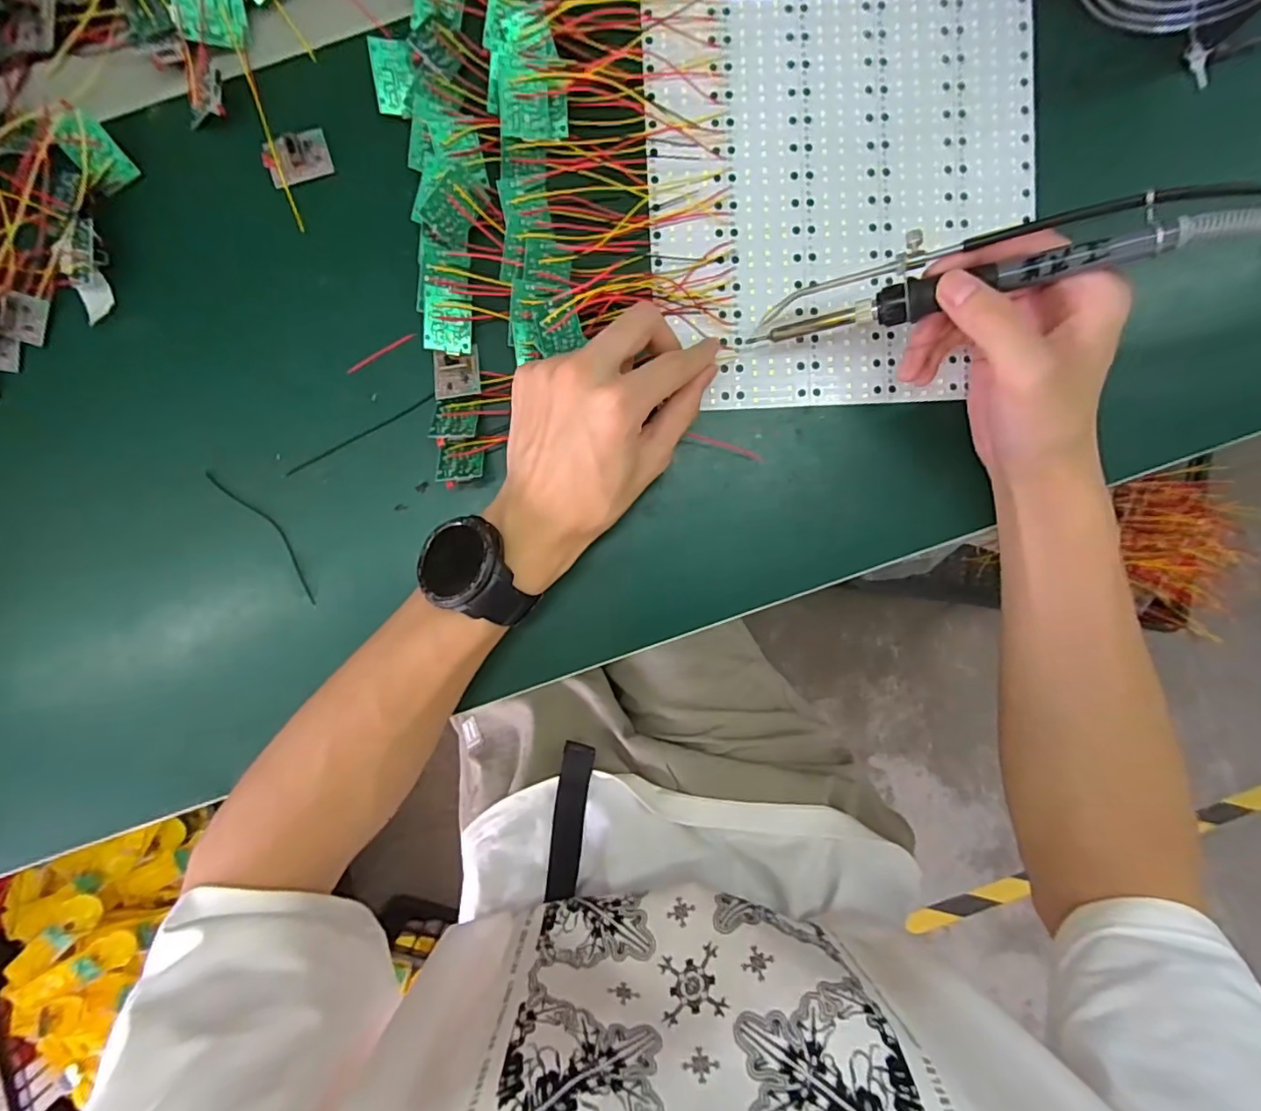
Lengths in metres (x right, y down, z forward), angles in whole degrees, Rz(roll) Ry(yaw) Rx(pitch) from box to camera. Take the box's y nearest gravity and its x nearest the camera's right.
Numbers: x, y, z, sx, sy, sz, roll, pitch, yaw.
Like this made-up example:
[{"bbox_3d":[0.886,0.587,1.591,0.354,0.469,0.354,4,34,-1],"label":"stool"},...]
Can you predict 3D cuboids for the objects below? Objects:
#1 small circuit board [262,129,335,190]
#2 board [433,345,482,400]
[{"bbox_3d":[-0.193,-0.230,0.323,0.037,0.008,0.024,-22,91,-1],"label":"small circuit board"},{"bbox_3d":[-0.100,-0.105,0.323,0.026,0.009,0.028,-10,91,-1],"label":"board"}]

